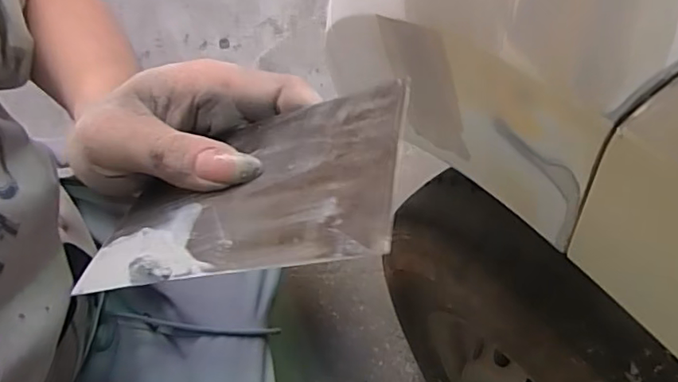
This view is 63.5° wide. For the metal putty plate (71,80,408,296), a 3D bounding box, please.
[{"bbox_3d":[-0.040,0.000,0.211,0.136,0.006,0.072,-11,51,27],"label":"metal putty plate"}]

